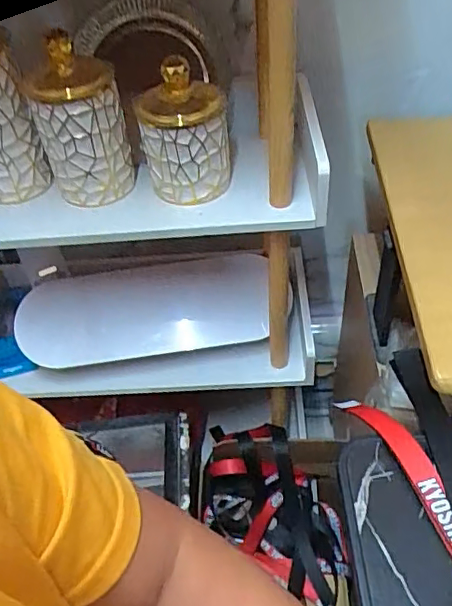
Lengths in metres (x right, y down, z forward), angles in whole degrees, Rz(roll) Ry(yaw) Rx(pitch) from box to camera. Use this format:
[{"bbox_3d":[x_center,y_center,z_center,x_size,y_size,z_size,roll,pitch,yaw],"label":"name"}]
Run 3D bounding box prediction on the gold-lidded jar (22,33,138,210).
[{"bbox_3d":[-0.184,-0.233,0.709,0.108,0.178,0.125,-17,46,-10],"label":"gold-lidded jar"}]

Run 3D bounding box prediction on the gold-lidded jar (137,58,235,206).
[{"bbox_3d":[-0.053,-0.218,0.698,0.106,0.142,0.127,-10,45,-3],"label":"gold-lidded jar"}]

